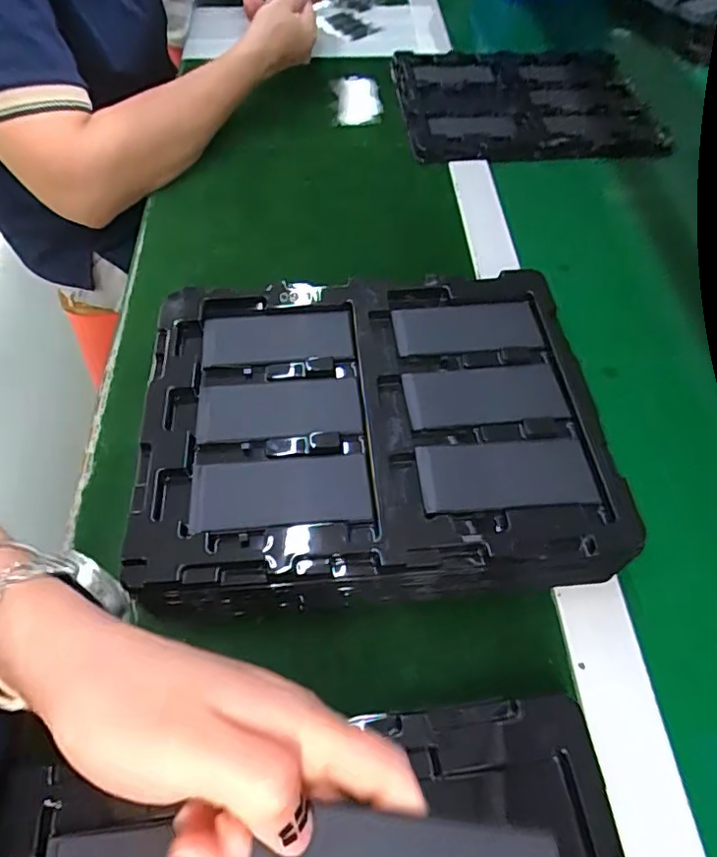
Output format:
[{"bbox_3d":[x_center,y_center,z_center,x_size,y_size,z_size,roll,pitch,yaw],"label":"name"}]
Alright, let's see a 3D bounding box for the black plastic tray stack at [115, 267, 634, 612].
[{"bbox_3d":[0.010,0.001,0.369,0.272,0.065,0.218,-5,57,-4],"label":"black plastic tray stack"}]

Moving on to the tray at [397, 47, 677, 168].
[{"bbox_3d":[0.188,-0.374,0.642,0.274,0.019,0.214,-3,57,-2],"label":"tray"}]

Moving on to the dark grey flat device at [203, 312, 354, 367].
[{"bbox_3d":[-0.054,-0.062,0.385,0.098,0.004,0.043,-3,57,-2],"label":"dark grey flat device"}]

